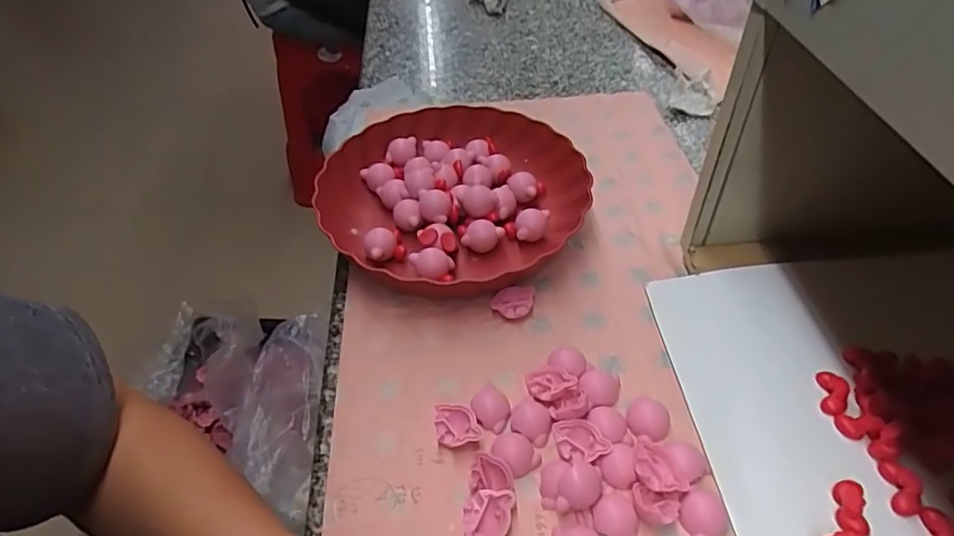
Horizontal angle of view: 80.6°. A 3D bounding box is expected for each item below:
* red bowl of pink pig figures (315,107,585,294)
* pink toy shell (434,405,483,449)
[{"bbox_3d":[-0.019,-0.067,0.531,0.228,0.059,0.240,-4,46,4],"label":"red bowl of pink pig figures"},{"bbox_3d":[-0.014,0.108,0.385,0.028,0.009,0.030,-12,46,-4],"label":"pink toy shell"}]

